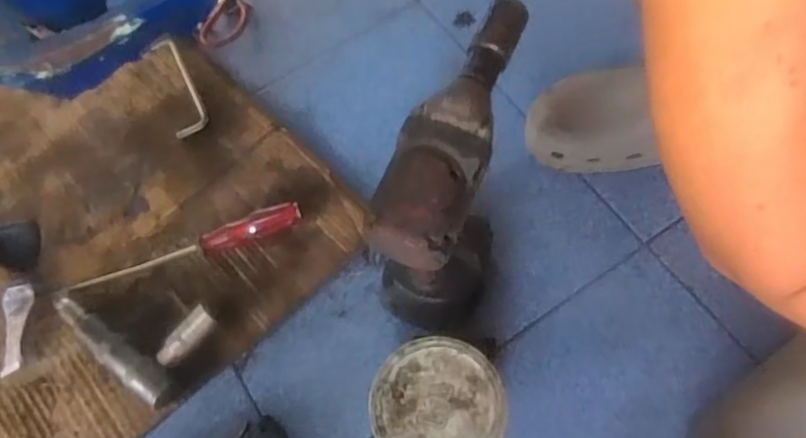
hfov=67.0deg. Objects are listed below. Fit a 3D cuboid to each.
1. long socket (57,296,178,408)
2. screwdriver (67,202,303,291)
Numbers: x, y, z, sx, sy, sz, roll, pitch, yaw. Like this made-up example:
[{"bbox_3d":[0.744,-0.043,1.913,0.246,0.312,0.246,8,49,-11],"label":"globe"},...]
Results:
[{"bbox_3d":[-0.274,0.123,0.573,0.153,0.035,0.028,32,70,16],"label":"long socket"},{"bbox_3d":[-0.216,0.031,0.606,0.236,0.027,0.028,-18,65,-6],"label":"screwdriver"}]

